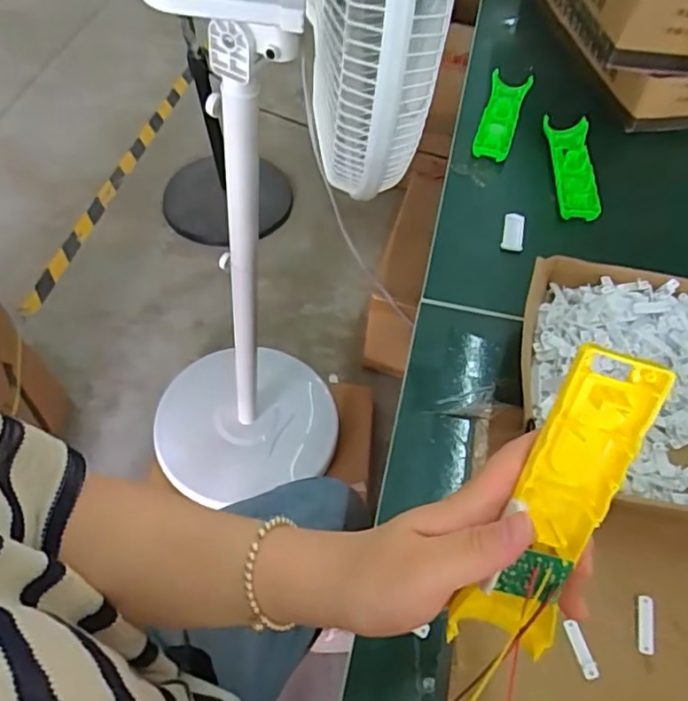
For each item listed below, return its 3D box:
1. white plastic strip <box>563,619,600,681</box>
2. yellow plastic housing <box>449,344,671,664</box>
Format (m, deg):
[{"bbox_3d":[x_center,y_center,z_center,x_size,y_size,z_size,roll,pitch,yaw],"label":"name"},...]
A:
[{"bbox_3d":[0.162,0.204,0.403,0.010,0.005,0.036,-11,54,-9],"label":"white plastic strip"},{"bbox_3d":[0.100,0.079,0.283,0.044,0.166,0.029,21,21,15],"label":"yellow plastic housing"}]

